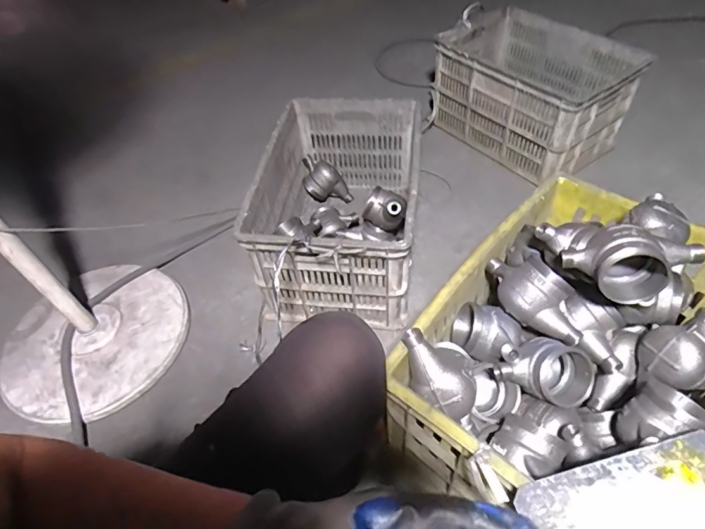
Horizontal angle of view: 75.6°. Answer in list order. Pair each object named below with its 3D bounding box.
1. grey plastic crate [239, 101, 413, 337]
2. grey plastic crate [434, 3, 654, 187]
[{"bbox_3d":[-0.023,-0.125,1.035,0.319,0.270,0.490,2,51,6],"label":"grey plastic crate"},{"bbox_3d":[0.500,-0.488,1.300,0.489,0.260,0.337,36,61,29],"label":"grey plastic crate"}]

